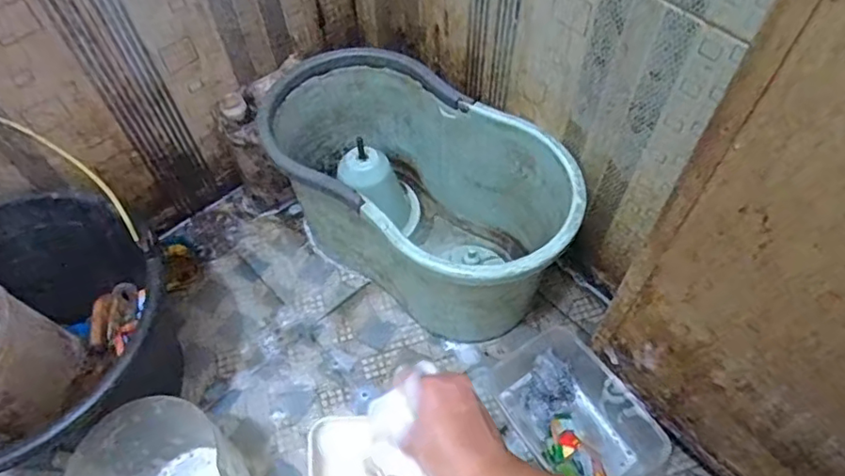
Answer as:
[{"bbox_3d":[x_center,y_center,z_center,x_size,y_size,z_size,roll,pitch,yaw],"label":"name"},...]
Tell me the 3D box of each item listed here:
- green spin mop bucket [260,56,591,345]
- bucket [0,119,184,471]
[{"bbox_3d":[-0.011,-0.042,0.692,0.372,0.206,0.199,34,63,22],"label":"green spin mop bucket"},{"bbox_3d":[-0.381,0.095,0.563,0.268,0.280,0.264,-1,57,1],"label":"bucket"}]

